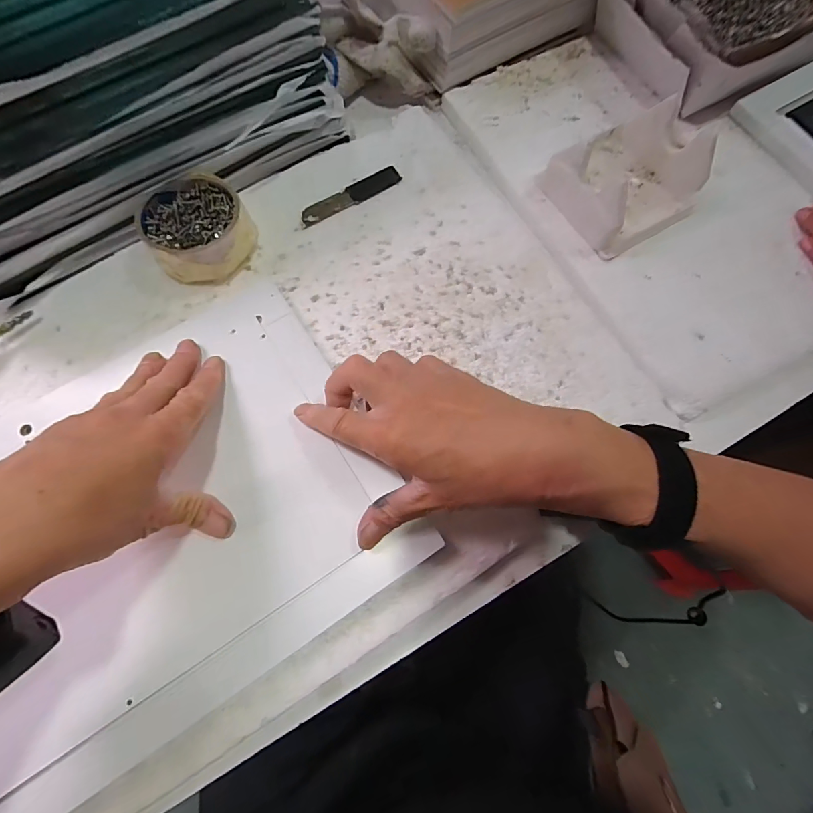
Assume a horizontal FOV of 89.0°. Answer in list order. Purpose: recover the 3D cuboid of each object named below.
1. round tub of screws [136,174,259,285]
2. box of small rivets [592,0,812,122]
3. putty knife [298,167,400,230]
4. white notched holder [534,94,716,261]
[{"bbox_3d":[-0.174,-0.150,0.349,0.080,0.036,0.084,0,73,0],"label":"round tub of screws"},{"bbox_3d":[0.320,-0.402,0.415,0.251,0.070,0.177,-31,74,-10],"label":"box of small rivets"},{"bbox_3d":[-0.051,-0.196,0.383,0.102,0.004,0.022,-31,75,-9],"label":"putty knife"},{"bbox_3d":[0.192,-0.203,0.360,0.105,0.056,0.107,-29,75,-8],"label":"white notched holder"}]

